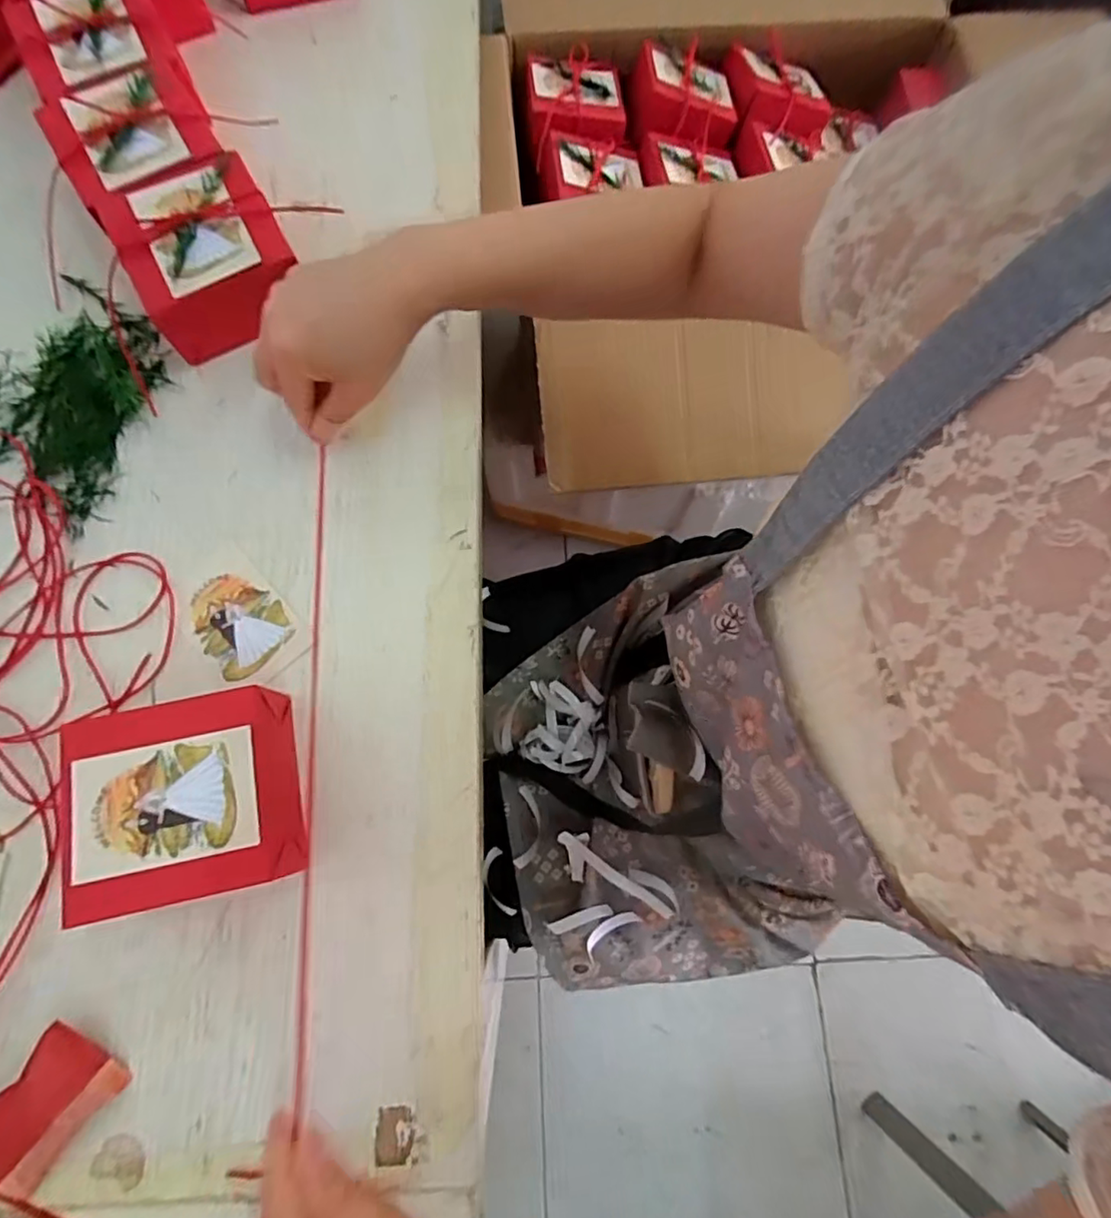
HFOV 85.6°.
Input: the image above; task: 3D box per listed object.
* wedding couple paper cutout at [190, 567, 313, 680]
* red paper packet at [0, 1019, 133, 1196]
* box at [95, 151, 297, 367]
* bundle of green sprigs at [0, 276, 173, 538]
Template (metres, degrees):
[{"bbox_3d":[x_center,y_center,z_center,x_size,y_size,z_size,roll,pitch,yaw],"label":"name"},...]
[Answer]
[{"bbox_3d":[-0.195,0.010,0.375,0.052,0.004,0.075,-39,79,-11],"label":"wedding couple paper cutout"},{"bbox_3d":[-0.260,0.252,0.300,0.046,0.014,0.068,37,77,9],"label":"red paper packet"},{"bbox_3d":[-0.235,-0.239,0.412,0.099,0.057,0.102,-28,77,-8],"label":"box"},{"bbox_3d":[-0.322,-0.144,0.404,0.109,0.018,0.153,26,76,6],"label":"bundle of green sprigs"}]

